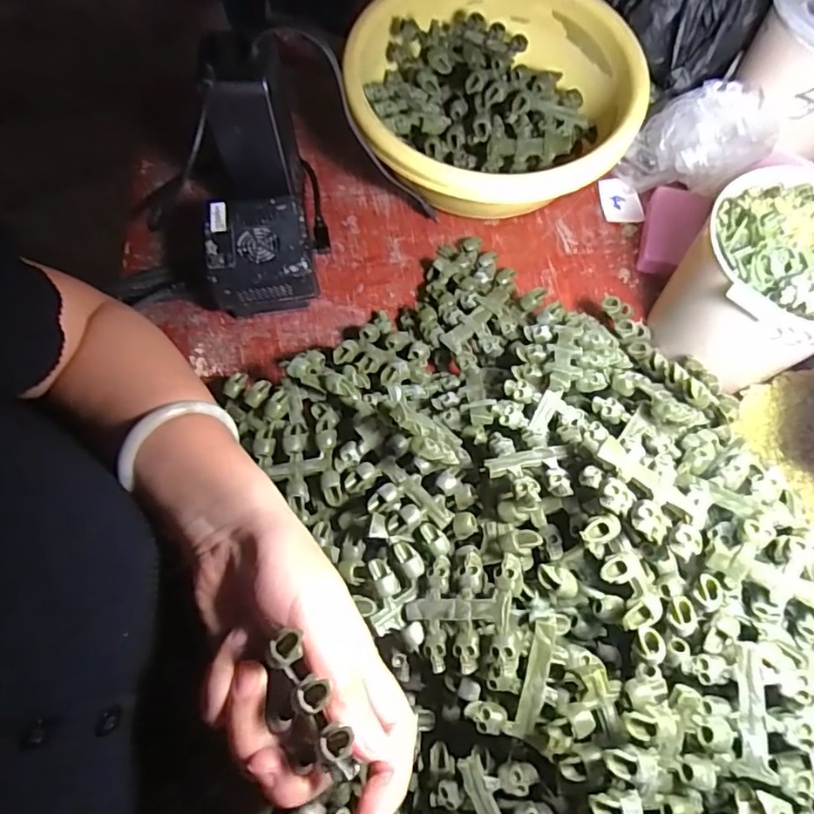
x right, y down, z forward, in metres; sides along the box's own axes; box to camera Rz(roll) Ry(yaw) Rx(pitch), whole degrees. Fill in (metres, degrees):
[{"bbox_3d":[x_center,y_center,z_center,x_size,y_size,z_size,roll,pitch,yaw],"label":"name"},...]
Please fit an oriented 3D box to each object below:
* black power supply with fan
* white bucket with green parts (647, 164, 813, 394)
[{"bbox_3d":[-0.110,-0.113,0.432,0.074,0.054,0.068,-9,68,-4],"label":"black power supply with fan"},{"bbox_3d":[0.239,-0.077,0.384,0.104,0.126,0.114,0,68,0],"label":"white bucket with green parts"}]

